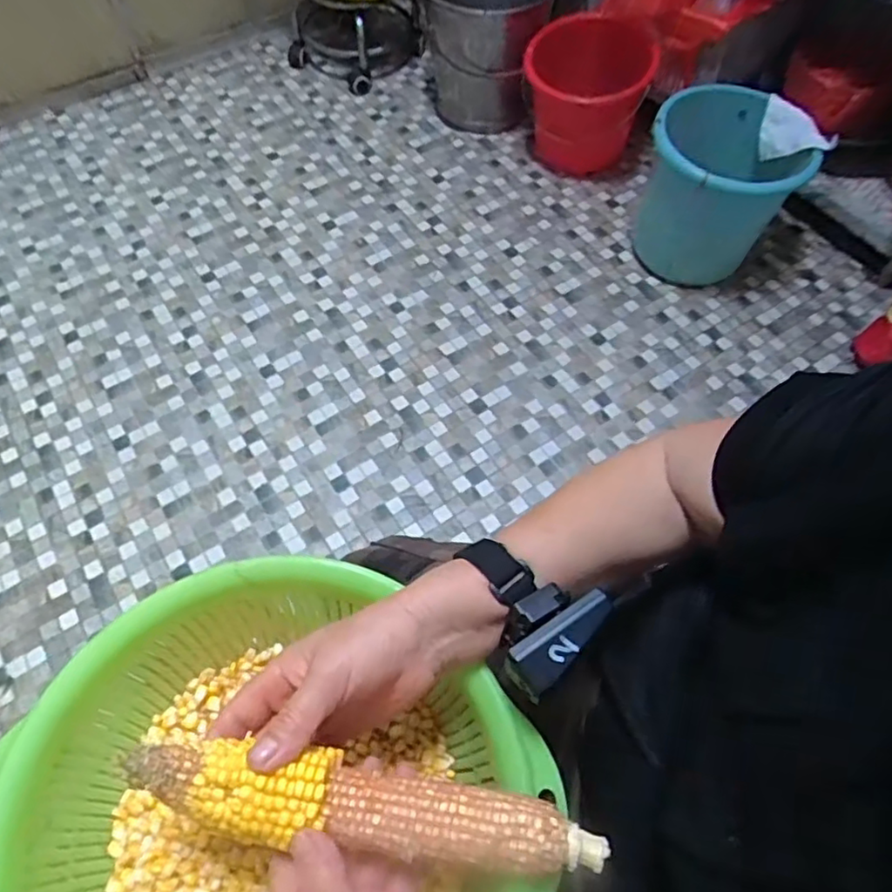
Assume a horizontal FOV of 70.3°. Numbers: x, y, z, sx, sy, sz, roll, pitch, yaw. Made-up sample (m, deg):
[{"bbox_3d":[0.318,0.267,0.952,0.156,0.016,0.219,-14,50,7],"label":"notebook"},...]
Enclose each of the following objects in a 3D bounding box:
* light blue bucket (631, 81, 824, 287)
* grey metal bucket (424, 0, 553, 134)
[{"bbox_3d":[0.534,-0.513,1.272,0.283,0.290,0.264,0,60,-1],"label":"light blue bucket"},{"bbox_3d":[0.093,-0.986,1.534,0.292,0.320,0.347,5,60,2],"label":"grey metal bucket"}]

